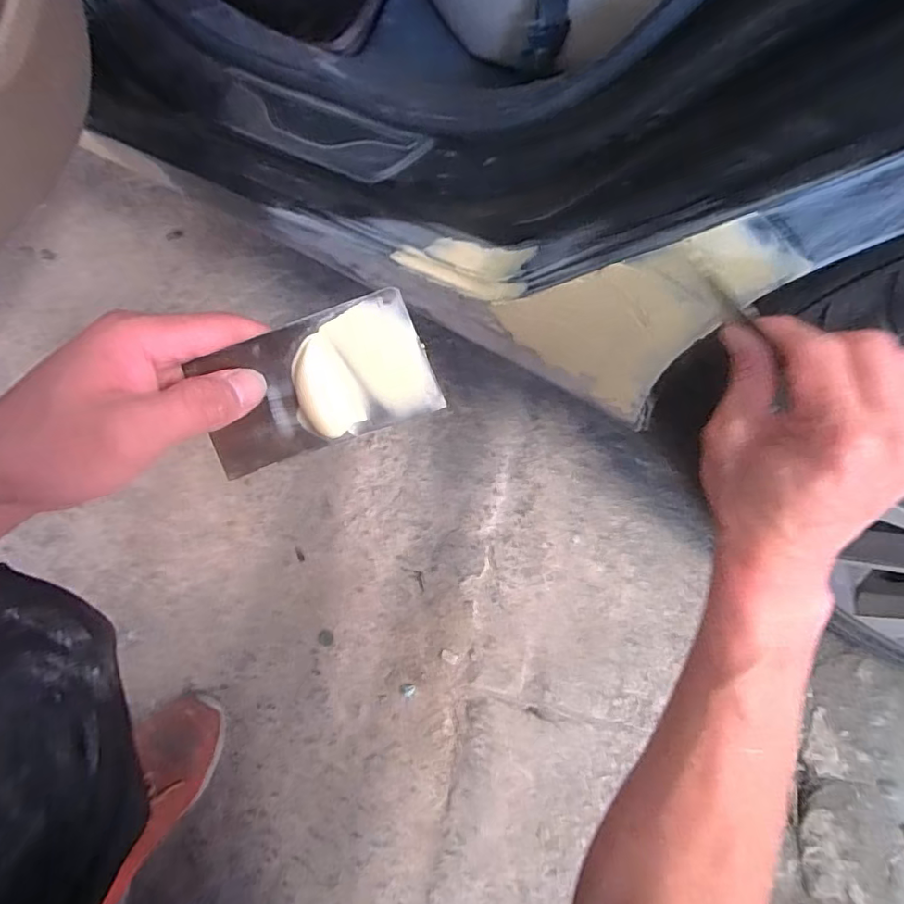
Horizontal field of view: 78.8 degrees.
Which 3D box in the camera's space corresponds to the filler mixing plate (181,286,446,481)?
[{"bbox_3d":[-0.073,-0.030,0.283,0.123,0.072,0.009,-19,39,4],"label":"filler mixing plate"}]

